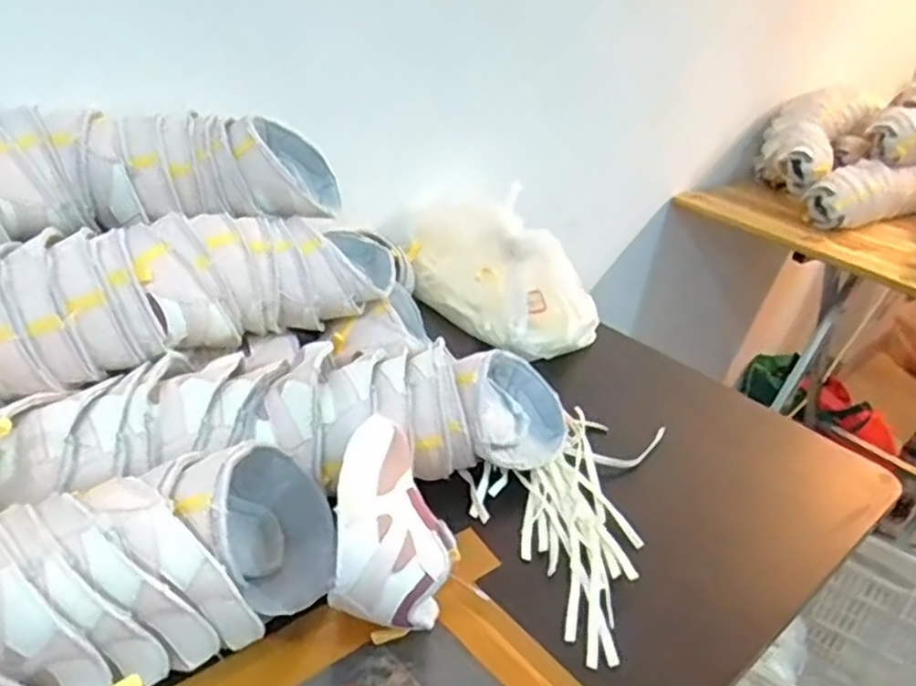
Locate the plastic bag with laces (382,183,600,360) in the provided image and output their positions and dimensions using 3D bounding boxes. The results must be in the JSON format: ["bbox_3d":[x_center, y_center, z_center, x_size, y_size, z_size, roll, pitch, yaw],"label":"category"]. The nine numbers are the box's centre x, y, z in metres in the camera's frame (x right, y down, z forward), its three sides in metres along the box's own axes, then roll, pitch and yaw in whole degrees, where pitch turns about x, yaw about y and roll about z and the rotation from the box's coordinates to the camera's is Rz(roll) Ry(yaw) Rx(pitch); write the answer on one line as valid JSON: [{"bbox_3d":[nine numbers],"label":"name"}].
[{"bbox_3d":[0.037,-0.096,0.872,0.130,0.106,0.294,-12,34,-31],"label":"plastic bag with laces"}]

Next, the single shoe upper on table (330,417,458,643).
[{"bbox_3d":[-0.040,0.124,0.458,0.078,0.116,0.091,4,29,-5],"label":"single shoe upper on table"}]

